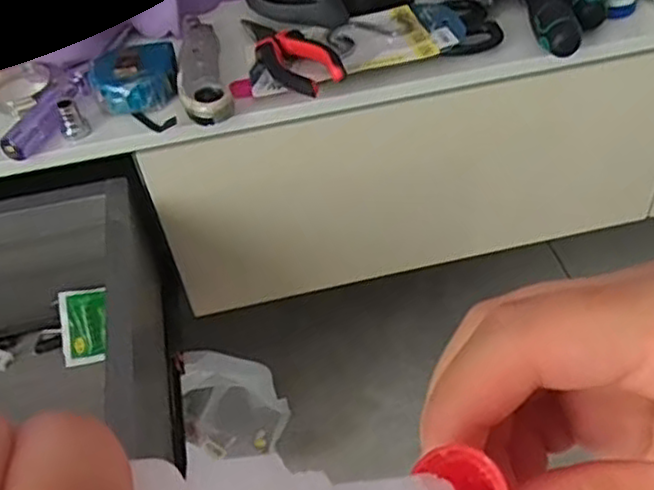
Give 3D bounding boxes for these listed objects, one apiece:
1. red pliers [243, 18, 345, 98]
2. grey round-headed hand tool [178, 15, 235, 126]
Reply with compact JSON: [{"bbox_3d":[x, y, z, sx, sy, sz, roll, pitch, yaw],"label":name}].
[{"bbox_3d":[-0.036,-0.162,0.564,0.044,0.022,0.150,-24,50,-15],"label":"red pliers"},{"bbox_3d":[-0.104,-0.146,0.573,0.037,0.021,0.140,-13,48,-6],"label":"grey round-headed hand tool"}]

